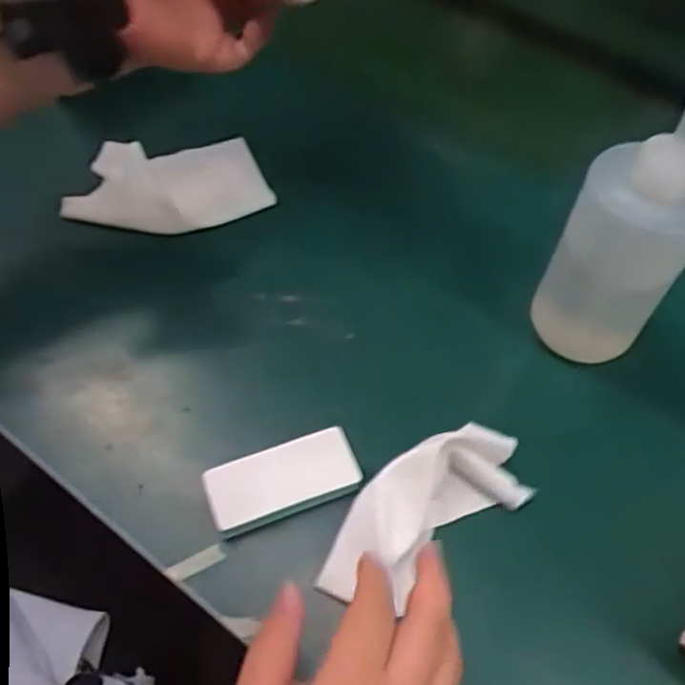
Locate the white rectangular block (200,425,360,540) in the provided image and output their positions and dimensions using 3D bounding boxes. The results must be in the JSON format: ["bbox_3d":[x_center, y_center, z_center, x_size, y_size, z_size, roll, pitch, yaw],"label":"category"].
[{"bbox_3d":[-0.037,0.087,0.440,0.093,0.012,0.045,-15,58,-13],"label":"white rectangular block"}]

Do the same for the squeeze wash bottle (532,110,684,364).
[{"bbox_3d":[0.175,-0.075,0.418,0.076,0.217,0.061,33,60,18],"label":"squeeze wash bottle"}]

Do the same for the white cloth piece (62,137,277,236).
[{"bbox_3d":[-0.142,-0.132,0.577,0.164,0.016,0.097,-3,56,-6],"label":"white cloth piece"}]

